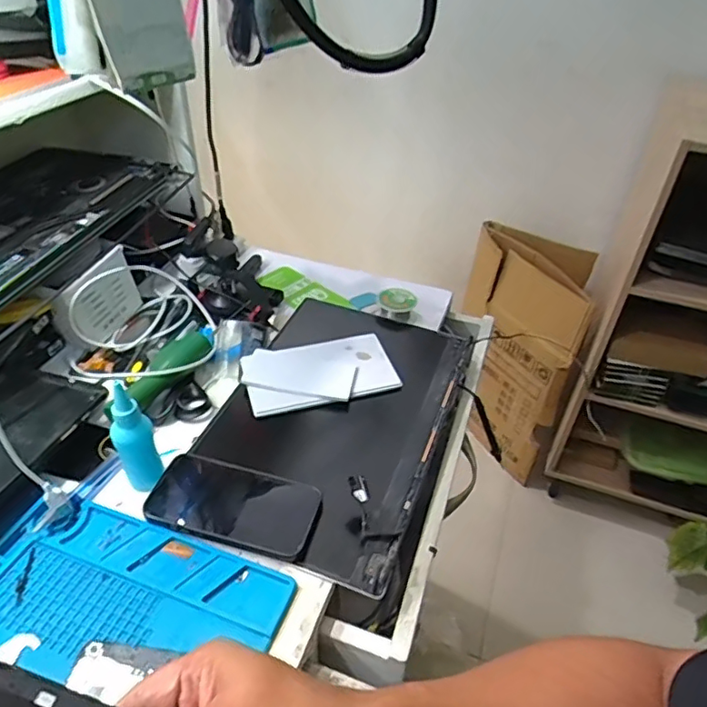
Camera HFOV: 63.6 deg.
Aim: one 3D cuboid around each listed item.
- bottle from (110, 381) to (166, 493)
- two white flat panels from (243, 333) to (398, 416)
[{"bbox_3d":[-0.196,0.074,0.510,0.034,0.110,0.029,-15,42,-20],"label":"bottle"},{"bbox_3d":[-0.039,0.022,0.652,0.165,0.013,0.095,-11,41,-16],"label":"two white flat panels"}]

